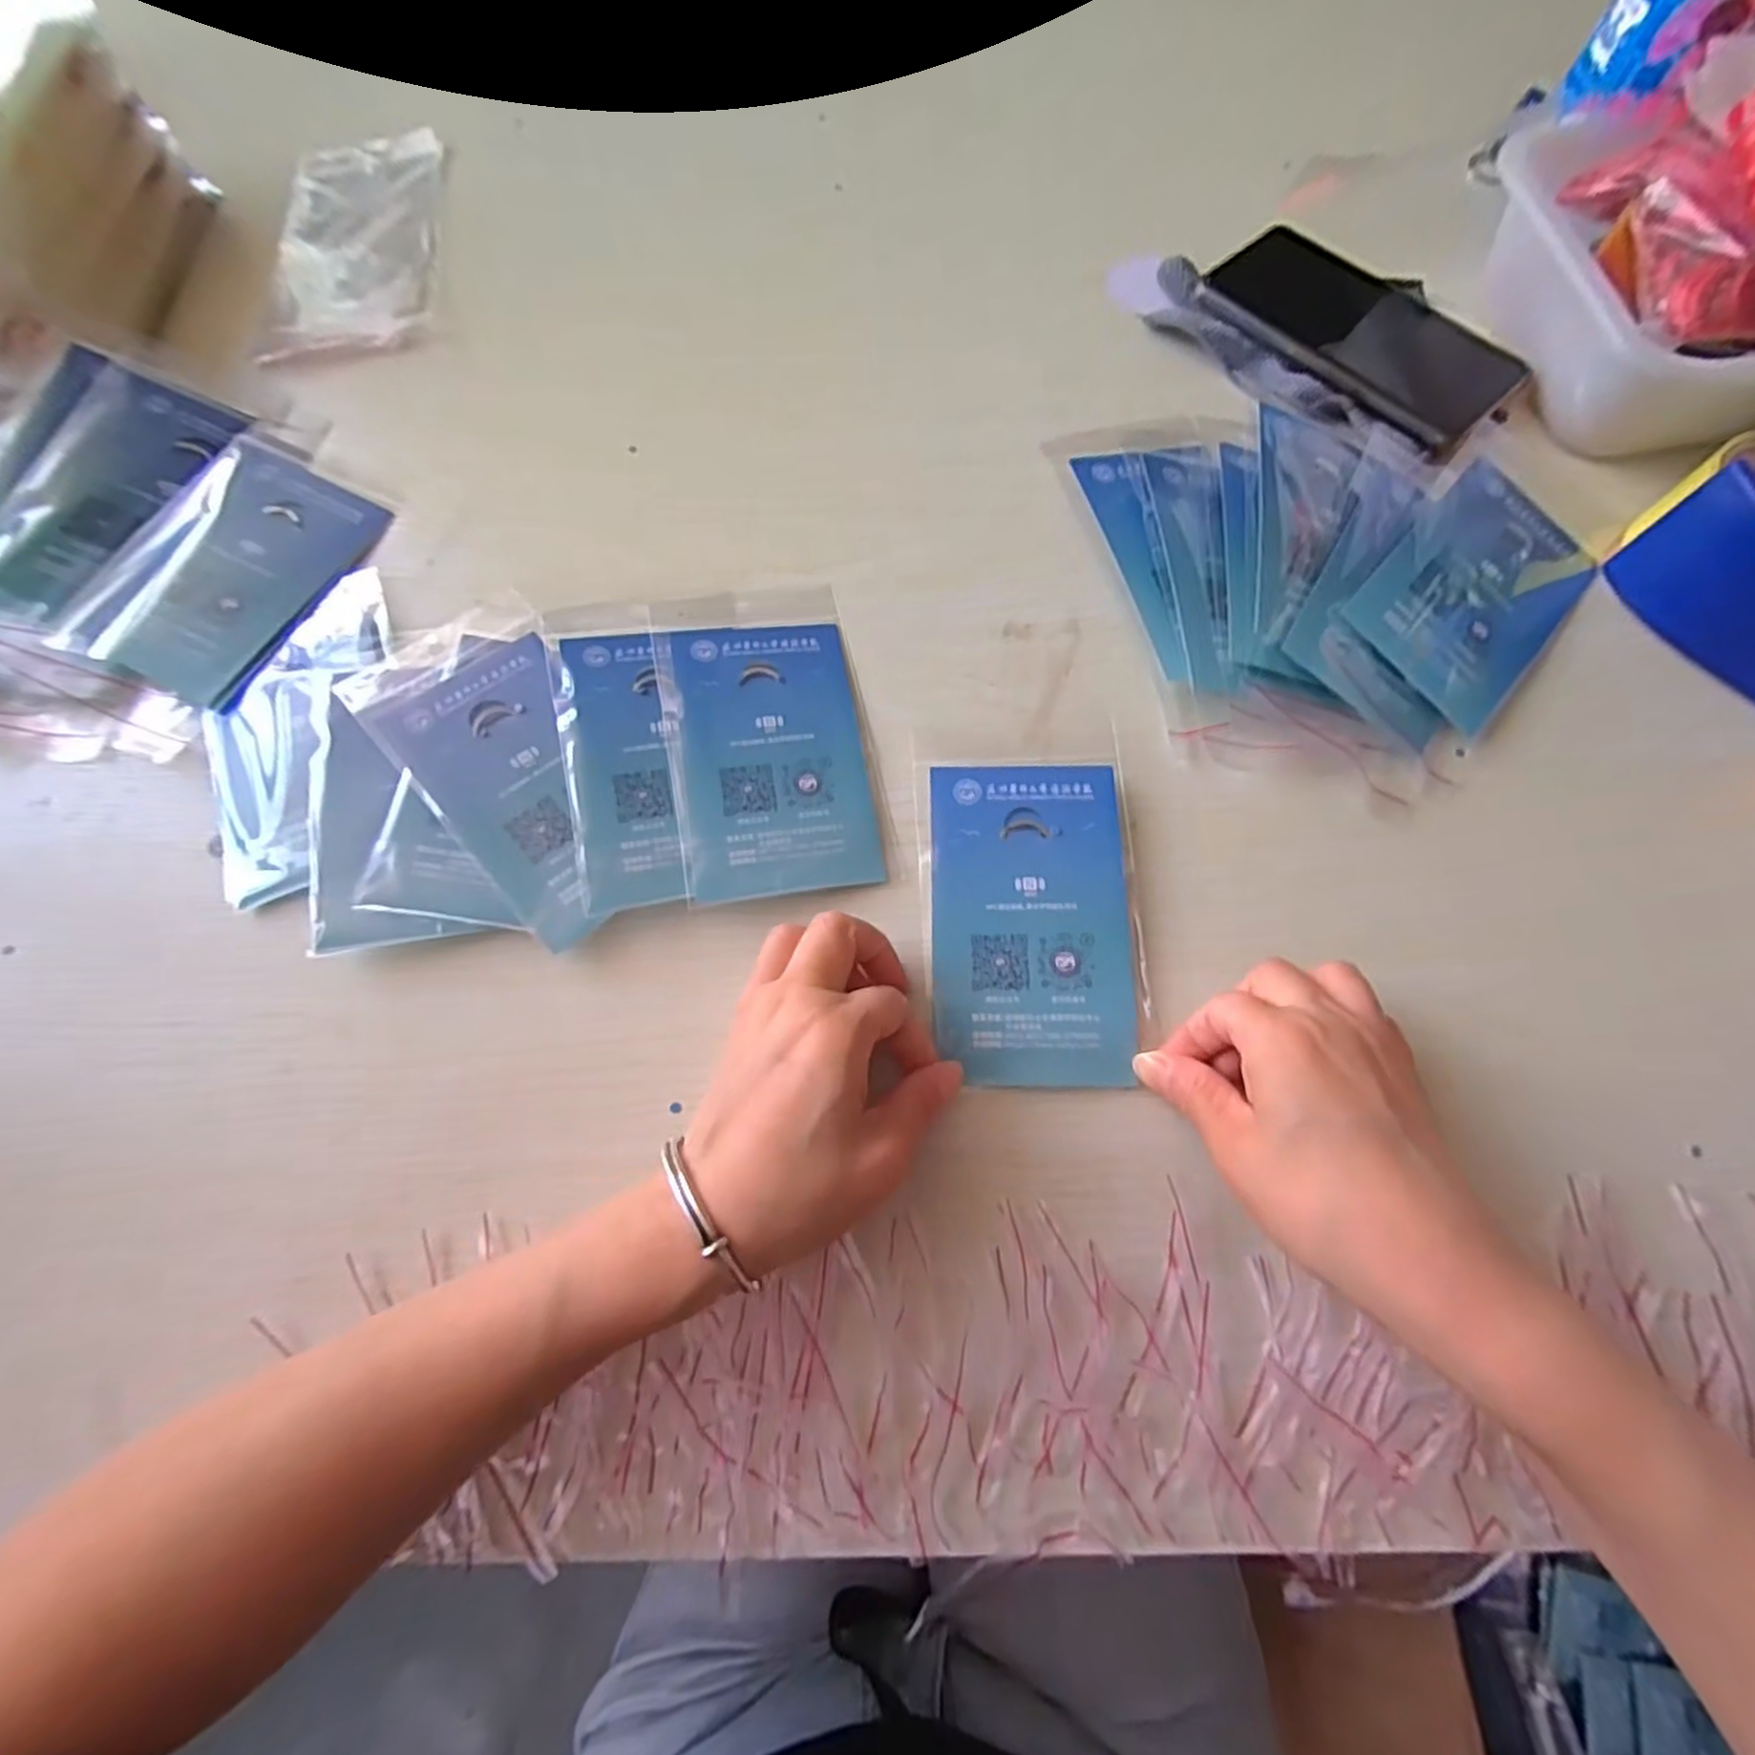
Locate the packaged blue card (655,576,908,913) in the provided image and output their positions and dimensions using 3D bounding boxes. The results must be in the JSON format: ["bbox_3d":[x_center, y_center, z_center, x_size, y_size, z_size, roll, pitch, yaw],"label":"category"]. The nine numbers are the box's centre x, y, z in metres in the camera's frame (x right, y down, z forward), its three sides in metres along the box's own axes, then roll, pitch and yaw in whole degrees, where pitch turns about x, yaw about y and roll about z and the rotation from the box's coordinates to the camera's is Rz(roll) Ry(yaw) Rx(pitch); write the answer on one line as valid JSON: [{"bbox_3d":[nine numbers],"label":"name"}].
[{"bbox_3d":[-0.050,-0.068,0.343,0.089,0.007,0.159,-9,70,-12],"label":"packaged blue card"}]

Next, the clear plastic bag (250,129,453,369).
[{"bbox_3d":[-0.328,-0.390,0.463,0.111,0.011,0.193,-7,71,0],"label":"clear plastic bag"}]

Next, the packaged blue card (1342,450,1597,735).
[{"bbox_3d":[0.282,-0.138,0.350,0.081,0.008,0.142,45,74,2],"label":"packaged blue card"}]

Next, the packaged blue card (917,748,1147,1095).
[{"bbox_3d":[0.064,0.014,0.312,0.086,0.005,0.140,-3,74,2],"label":"packaged blue card"}]

